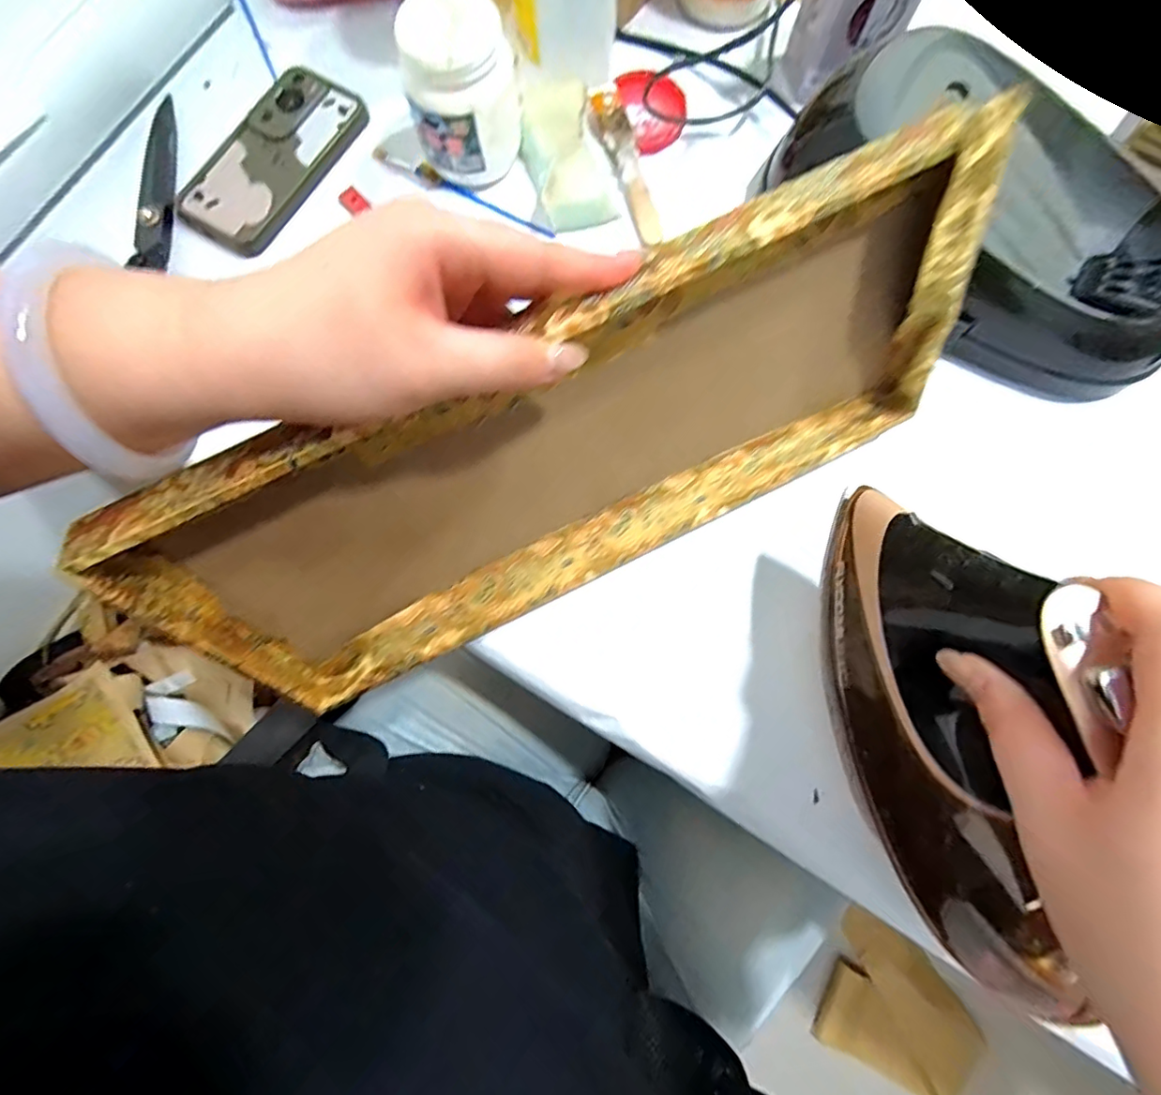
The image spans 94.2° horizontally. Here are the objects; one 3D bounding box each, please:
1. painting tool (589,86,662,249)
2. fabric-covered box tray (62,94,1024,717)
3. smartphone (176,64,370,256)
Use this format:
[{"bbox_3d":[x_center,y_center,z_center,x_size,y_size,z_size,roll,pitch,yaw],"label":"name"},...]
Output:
[{"bbox_3d":[0.038,-0.298,0.419,0.027,0.007,0.141,-17,80,-3],"label":"painting tool"},{"bbox_3d":[0.001,-0.048,0.291,0.426,0.169,0.028,-26,51,-2],"label":"fabric-covered box tray"},{"bbox_3d":[-0.244,-0.310,0.429,0.084,0.009,0.157,35,81,7],"label":"smartphone"}]

